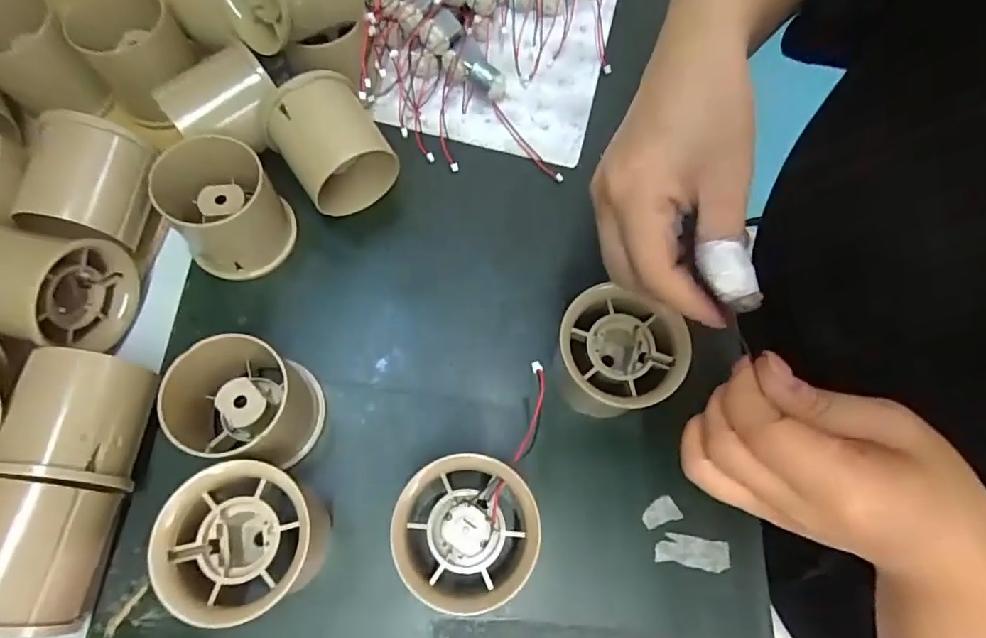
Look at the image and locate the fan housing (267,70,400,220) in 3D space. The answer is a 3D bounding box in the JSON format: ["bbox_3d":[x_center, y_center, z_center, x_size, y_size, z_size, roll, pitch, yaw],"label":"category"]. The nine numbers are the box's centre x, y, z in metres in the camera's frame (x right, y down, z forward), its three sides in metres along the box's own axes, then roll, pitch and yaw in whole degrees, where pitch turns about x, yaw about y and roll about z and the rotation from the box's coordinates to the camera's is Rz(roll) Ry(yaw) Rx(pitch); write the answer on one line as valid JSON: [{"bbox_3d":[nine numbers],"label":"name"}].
[{"bbox_3d":[-0.084,-0.091,0.280,0.051,0.045,0.052,-30,73,-12],"label":"fan housing"}]

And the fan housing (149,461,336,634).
[{"bbox_3d":[-0.096,0.089,0.216,0.052,0.051,0.052,1,69,-2],"label":"fan housing"}]

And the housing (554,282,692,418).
[{"bbox_3d":[0.054,0.024,0.255,0.052,0.061,0.058,26,71,8],"label":"housing"}]

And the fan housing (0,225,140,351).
[{"bbox_3d":[-0.208,-0.014,0.250,0.060,0.050,0.051,11,69,2],"label":"fan housing"}]

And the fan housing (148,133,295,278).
[{"bbox_3d":[-0.134,-0.055,0.269,0.052,0.050,0.048,-36,74,-14],"label":"fan housing"}]

